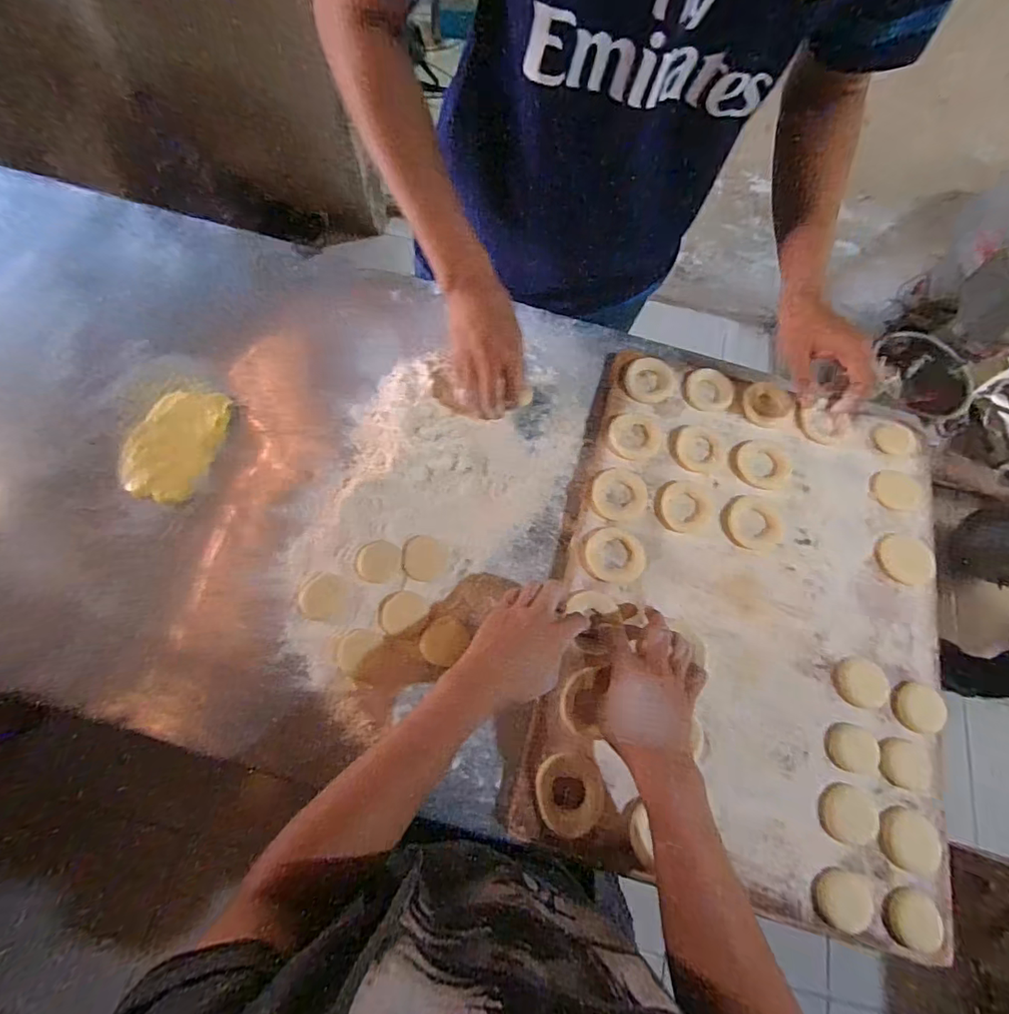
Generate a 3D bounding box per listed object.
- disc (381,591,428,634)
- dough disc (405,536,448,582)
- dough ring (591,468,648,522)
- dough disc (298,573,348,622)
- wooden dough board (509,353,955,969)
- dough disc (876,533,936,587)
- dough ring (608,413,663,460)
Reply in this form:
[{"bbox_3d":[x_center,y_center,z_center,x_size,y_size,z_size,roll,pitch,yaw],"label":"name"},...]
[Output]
[{"bbox_3d":[-0.112,0.114,0.551,0.050,0.008,0.044,-31,75,-11],"label":"disc"},{"bbox_3d":[-0.090,0.059,0.573,0.047,0.004,0.051,0,72,-1],"label":"dough disc"},{"bbox_3d":[0.138,-0.015,0.595,0.065,0.009,0.070,0,72,-1],"label":"dough ring"},{"bbox_3d":[-0.197,0.097,0.542,0.050,0.004,0.050,0,72,-1],"label":"dough disc"},{"bbox_3d":[0.279,0.102,0.564,0.421,0.032,0.571,15,72,3],"label":"wooden dough board"},{"bbox_3d":[0.475,0.063,0.586,0.066,0.005,0.060,0,72,-1],"label":"dough disc"},{"bbox_3d":[0.167,-0.090,0.628,0.072,0.015,0.060,-27,74,-10],"label":"dough ring"}]

